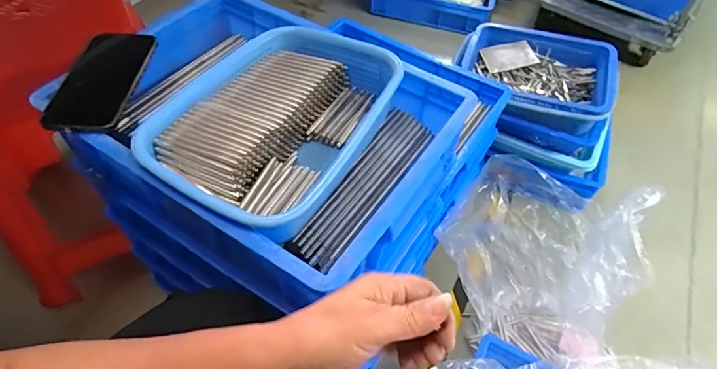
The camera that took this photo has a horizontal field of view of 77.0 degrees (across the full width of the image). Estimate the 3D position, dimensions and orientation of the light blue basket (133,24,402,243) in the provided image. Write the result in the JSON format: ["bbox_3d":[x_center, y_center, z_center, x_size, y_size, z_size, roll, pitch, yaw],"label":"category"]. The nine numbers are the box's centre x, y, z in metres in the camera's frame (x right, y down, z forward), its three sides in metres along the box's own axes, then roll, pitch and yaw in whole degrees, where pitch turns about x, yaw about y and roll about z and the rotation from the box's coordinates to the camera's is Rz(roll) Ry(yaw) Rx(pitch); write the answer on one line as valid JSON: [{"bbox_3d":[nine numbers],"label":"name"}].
[{"bbox_3d":[-0.091,-0.070,0.517,0.199,0.073,0.291,25,54,15],"label":"light blue basket"}]

